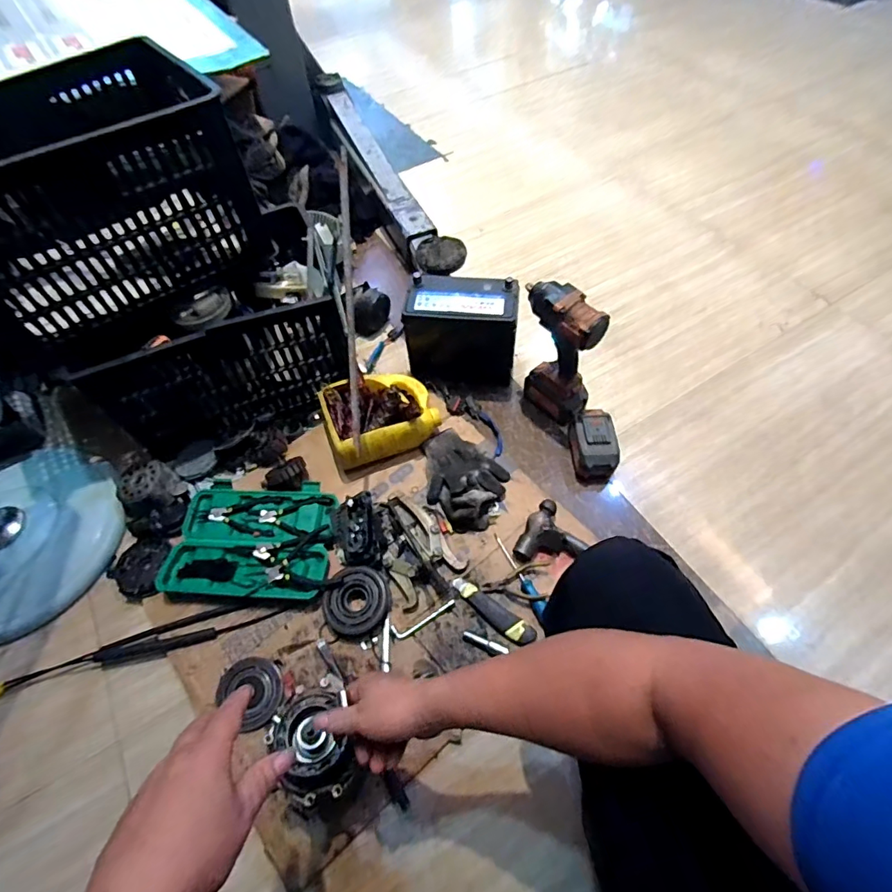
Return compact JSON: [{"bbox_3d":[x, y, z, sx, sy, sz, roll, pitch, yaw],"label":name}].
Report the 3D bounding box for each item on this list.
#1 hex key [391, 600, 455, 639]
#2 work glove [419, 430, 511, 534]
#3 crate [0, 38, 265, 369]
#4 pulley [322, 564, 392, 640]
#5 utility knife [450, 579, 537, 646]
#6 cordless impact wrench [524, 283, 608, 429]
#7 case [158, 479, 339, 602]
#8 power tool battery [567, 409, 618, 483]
[{"bbox_3d":[-0.036,0.297,0.810,0.113,0.004,0.024,-20,61,-10],"label":"hex key"},{"bbox_3d":[0.024,0.055,0.930,0.209,0.070,0.156,39,67,22],"label":"work glove"},{"bbox_3d":[-0.637,-0.451,0.842,0.487,0.272,0.370,-35,63,-18],"label":"crate"},{"bbox_3d":[-0.151,0.266,0.811,0.108,0.050,0.109,-1,59,1],"label":"pulley"},{"bbox_3d":[0.078,0.279,0.806,0.158,0.028,0.036,33,65,19],"label":"utility knife"},{"bbox_3d":[0.225,-0.168,0.946,0.158,0.294,0.075,37,67,21],"label":"cordless impact wrench"},{"bbox_3d":[-0.358,0.167,0.880,0.298,0.042,0.223,3,59,3],"label":"case"},{"bbox_3d":[0.293,0.000,0.948,0.074,0.079,0.134,-5,59,-1],"label":"power tool battery"}]

